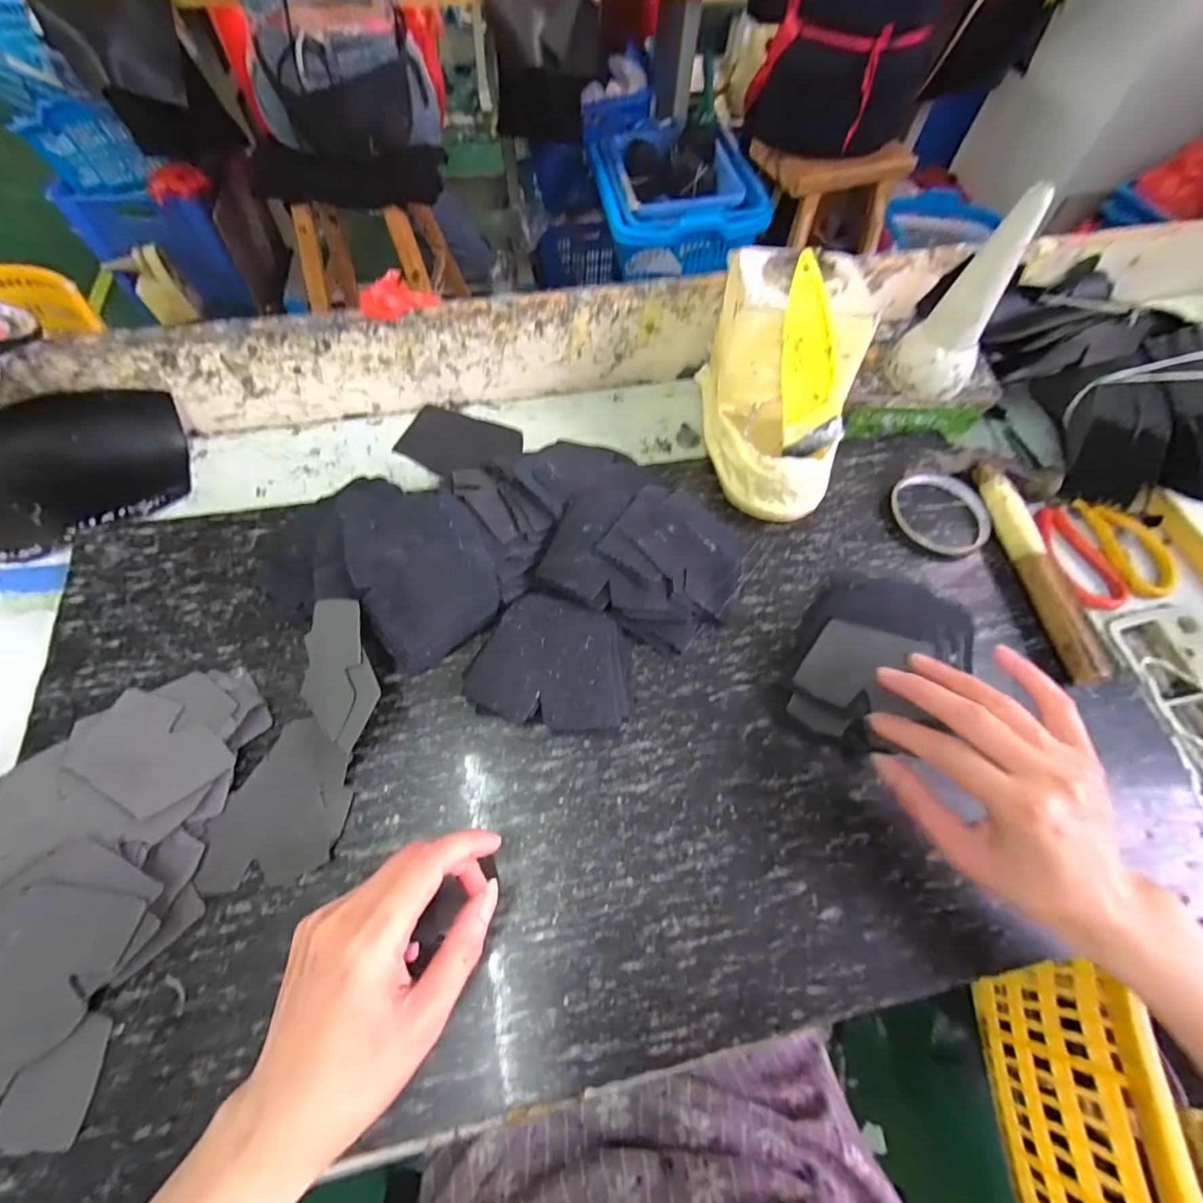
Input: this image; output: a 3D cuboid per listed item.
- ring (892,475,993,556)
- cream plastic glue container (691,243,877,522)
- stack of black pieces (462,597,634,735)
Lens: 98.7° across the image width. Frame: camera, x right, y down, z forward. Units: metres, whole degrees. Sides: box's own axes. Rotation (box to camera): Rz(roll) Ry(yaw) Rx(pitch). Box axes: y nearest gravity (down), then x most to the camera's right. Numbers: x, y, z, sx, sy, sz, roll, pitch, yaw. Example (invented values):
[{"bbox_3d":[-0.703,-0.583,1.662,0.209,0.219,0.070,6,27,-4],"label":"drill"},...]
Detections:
[{"bbox_3d":[0.285,-0.074,0.437,0.078,0.010,0.081,1,62,-2],"label":"ring"},{"bbox_3d":[0.143,-0.178,0.418,0.108,0.130,0.198,7,62,2],"label":"cream plastic glue container"},{"bbox_3d":[-0.030,0.044,0.352,0.104,0.028,0.084,13,62,5],"label":"stack of black pieces"}]

